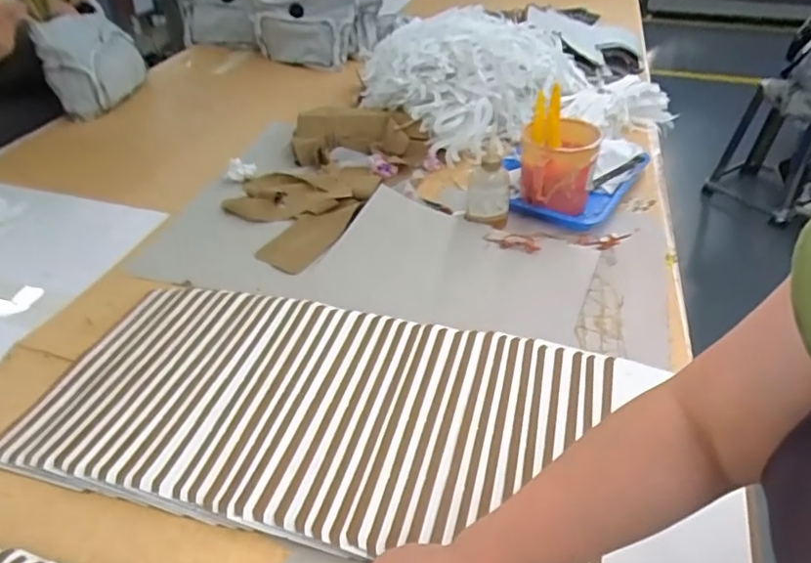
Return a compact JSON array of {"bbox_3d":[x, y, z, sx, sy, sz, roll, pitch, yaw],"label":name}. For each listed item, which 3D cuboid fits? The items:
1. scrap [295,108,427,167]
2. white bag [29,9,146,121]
[{"bbox_3d":[-0.087,-0.271,1.040,0.244,0.066,0.111,-3,39,-3],"label":"scrap"},{"bbox_3d":[-0.638,-0.462,1.139,0.081,0.178,0.233,3,39,3],"label":"white bag"}]

